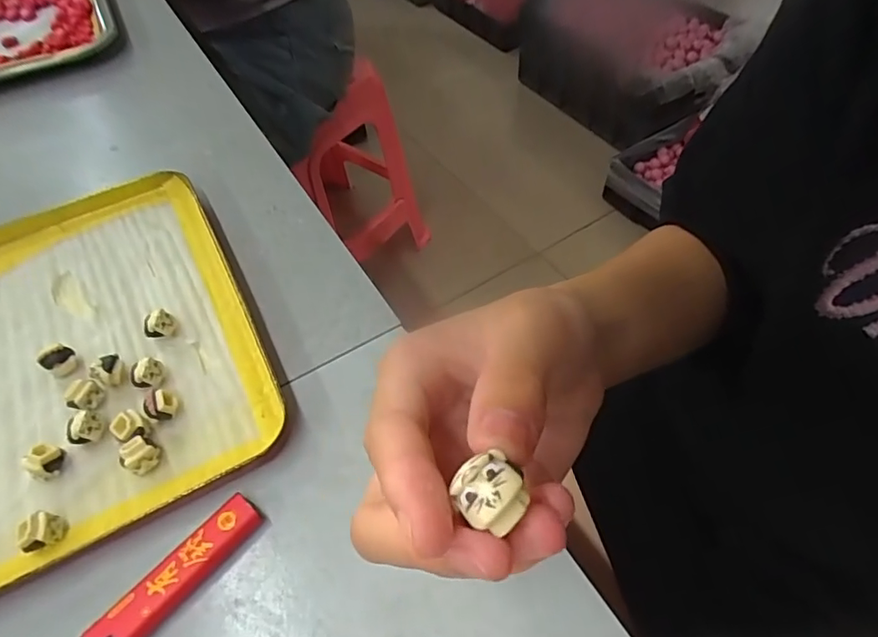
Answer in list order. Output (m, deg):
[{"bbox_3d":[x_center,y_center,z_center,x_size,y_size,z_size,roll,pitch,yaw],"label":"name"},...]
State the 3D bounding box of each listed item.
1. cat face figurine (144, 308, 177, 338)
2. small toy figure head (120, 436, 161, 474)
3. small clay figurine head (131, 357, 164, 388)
[{"bbox_3d":[-0.157,0.003,0.304,0.016,0.014,0.013,-33,59,-23],"label":"cat face figurine"},{"bbox_3d":[-0.144,0.065,0.261,0.016,0.012,0.015,0,52,0],"label":"small toy figure head"},{"bbox_3d":[-0.154,0.030,0.287,0.016,0.014,0.012,-38,61,-26],"label":"small clay figurine head"}]

